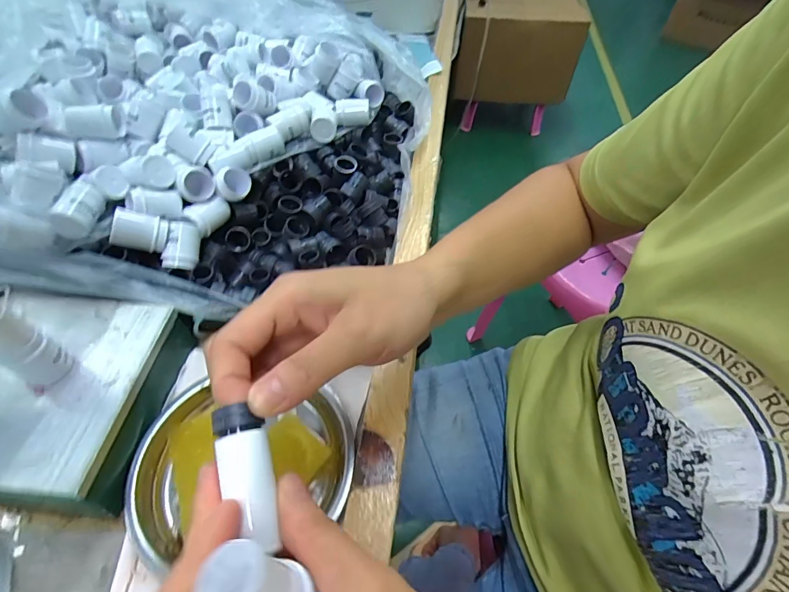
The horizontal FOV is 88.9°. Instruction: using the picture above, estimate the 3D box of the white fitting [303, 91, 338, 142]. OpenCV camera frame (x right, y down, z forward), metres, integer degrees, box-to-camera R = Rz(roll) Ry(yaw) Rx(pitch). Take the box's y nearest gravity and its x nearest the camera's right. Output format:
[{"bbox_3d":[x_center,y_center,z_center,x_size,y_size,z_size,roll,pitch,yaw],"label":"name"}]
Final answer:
[{"bbox_3d":[-0.075,-0.186,0.416,0.029,0.023,0.063,-10,53,-11],"label":"white fitting"}]

